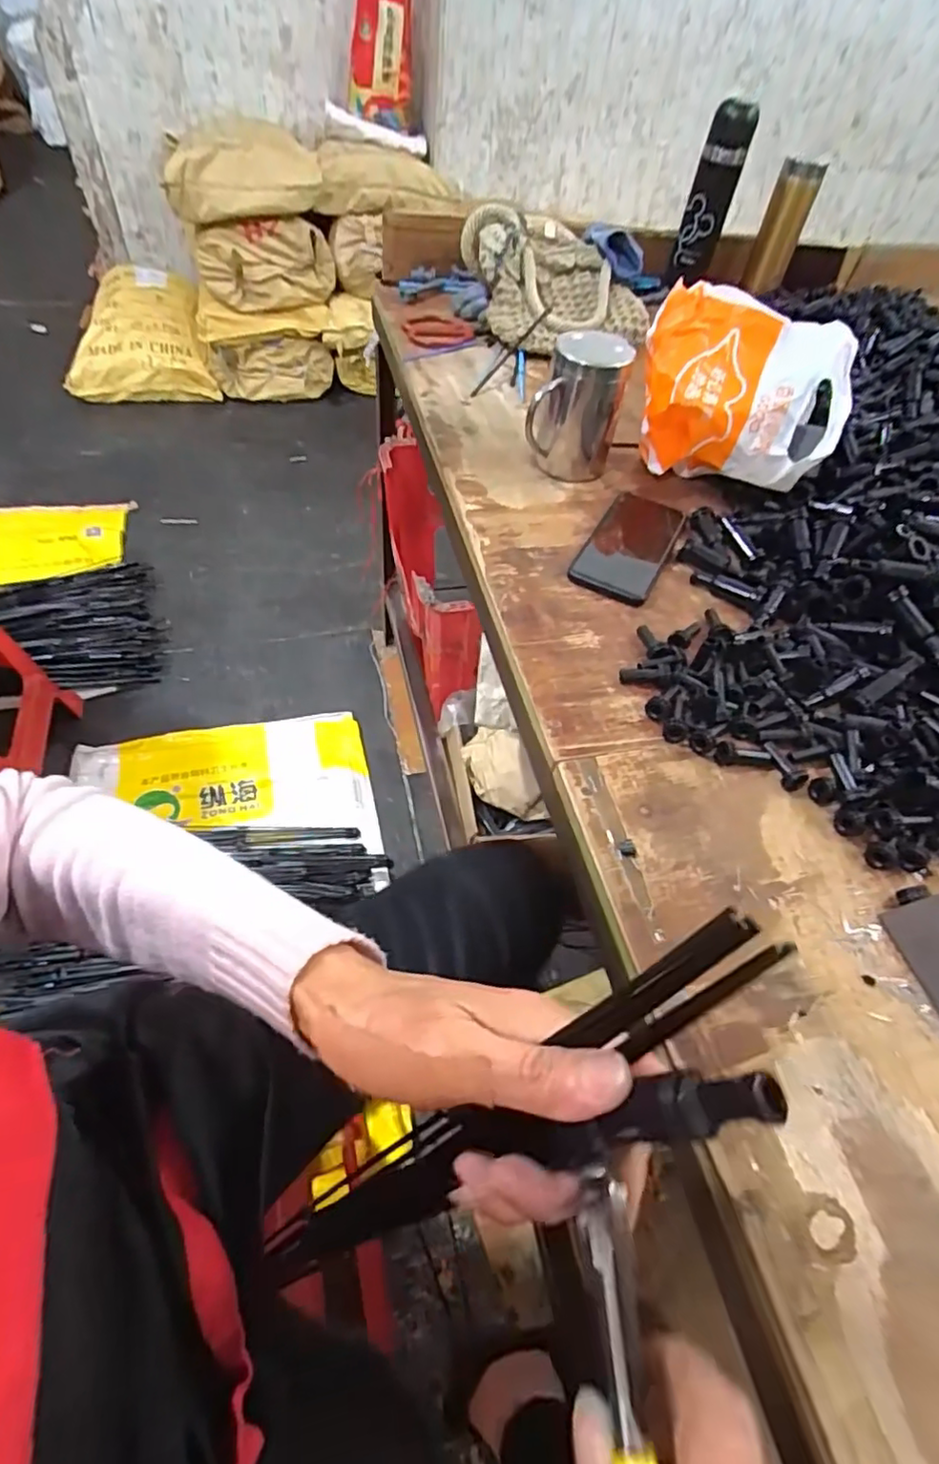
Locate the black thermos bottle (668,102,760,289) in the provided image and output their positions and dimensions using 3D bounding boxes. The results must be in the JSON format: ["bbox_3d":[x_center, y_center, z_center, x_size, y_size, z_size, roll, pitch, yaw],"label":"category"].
[{"bbox_3d":[0.365,-0.810,0.917,0.068,0.182,0.059,21,54,8],"label":"black thermos bottle"}]

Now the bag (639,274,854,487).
[{"bbox_3d":[0.267,-0.330,0.616,0.199,0.141,0.115,25,55,12],"label":"bag"}]

